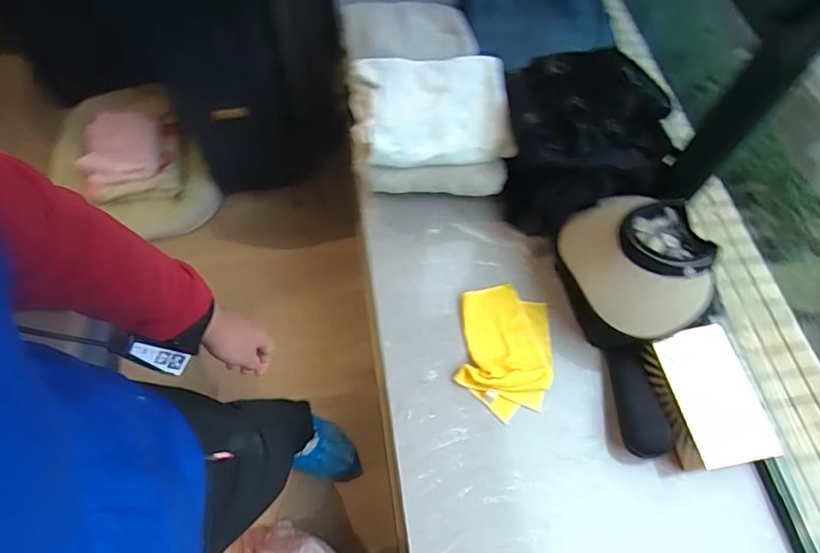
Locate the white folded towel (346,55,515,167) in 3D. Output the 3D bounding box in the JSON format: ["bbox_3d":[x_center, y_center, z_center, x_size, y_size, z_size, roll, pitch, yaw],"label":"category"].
[{"bbox_3d":[0.035,-0.312,0.944,0.297,0.109,0.214,-7,63,-5],"label":"white folded towel"}]

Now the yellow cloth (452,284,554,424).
[{"bbox_3d":[0.173,0.132,0.930,0.171,0.031,0.253,8,62,2],"label":"yellow cloth"}]

